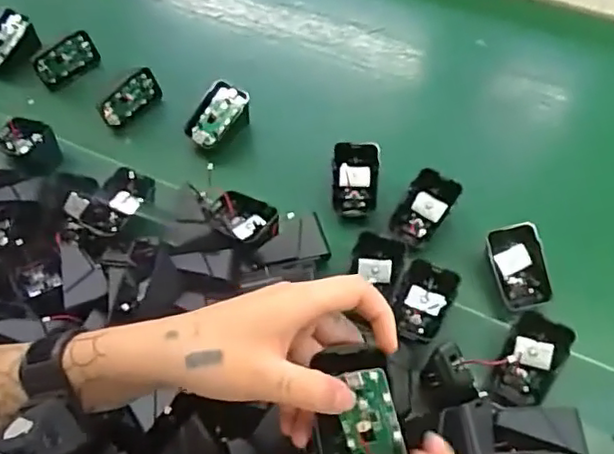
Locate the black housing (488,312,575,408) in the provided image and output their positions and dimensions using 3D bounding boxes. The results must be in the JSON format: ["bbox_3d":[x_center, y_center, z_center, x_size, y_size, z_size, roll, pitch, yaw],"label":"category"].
[{"bbox_3d":[0.172,0.107,0.473,0.041,0.031,0.068,26,64,17],"label":"black housing"}]

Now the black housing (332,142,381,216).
[{"bbox_3d":[0.046,-0.043,0.574,0.042,0.030,0.065,0,60,3],"label":"black housing"}]

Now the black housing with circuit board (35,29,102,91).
[{"bbox_3d":[-0.267,-0.185,0.685,0.069,0.050,0.023,-26,61,-11],"label":"black housing with circuit board"}]

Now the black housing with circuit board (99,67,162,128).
[{"bbox_3d":[-0.184,-0.134,0.647,0.069,0.045,0.015,-39,65,-18],"label":"black housing with circuit board"}]

